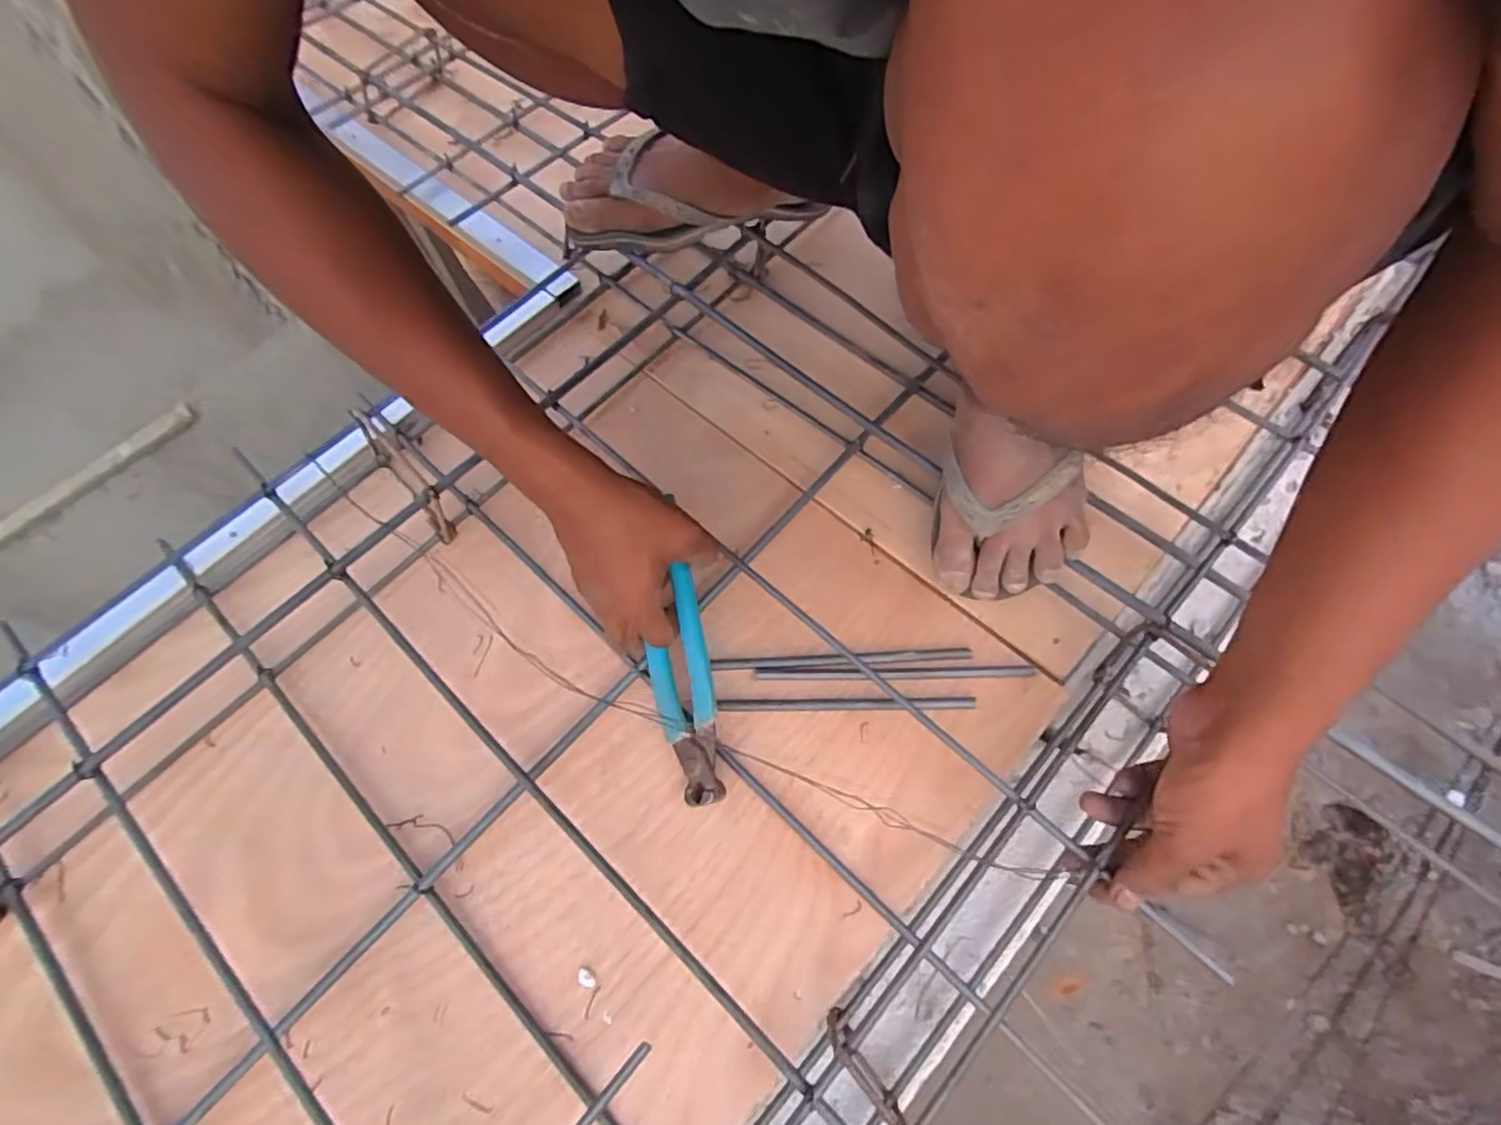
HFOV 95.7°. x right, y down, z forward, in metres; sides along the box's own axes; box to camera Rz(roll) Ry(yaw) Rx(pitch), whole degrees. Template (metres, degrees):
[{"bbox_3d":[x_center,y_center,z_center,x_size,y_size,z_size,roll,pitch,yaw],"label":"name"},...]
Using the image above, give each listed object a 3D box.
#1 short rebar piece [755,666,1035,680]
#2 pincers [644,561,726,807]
[{"bbox_3d":[0.105,0.082,0.504,0.202,0.005,0.010,-1,65,4],"label":"short rebar piece"},{"bbox_3d":[-0.049,0.087,0.479,0.043,0.023,0.158,-7,80,-1],"label":"pincers"}]

